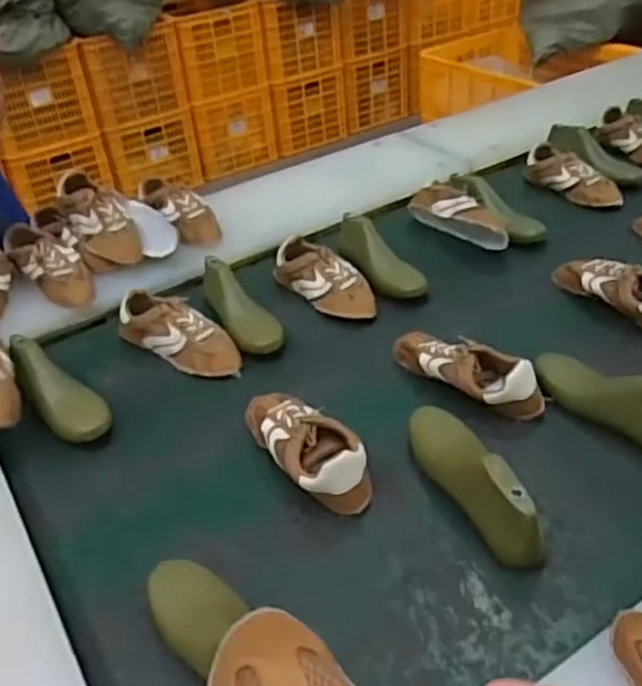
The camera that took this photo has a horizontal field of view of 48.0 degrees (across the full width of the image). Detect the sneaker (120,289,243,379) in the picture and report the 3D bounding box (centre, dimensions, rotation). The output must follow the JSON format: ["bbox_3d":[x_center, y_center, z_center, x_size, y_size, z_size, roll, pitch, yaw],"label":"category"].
[{"bbox_3d":[-0.208,-0.015,1.076,0.213,0.069,0.075,23,47,34],"label":"sneaker"}]

